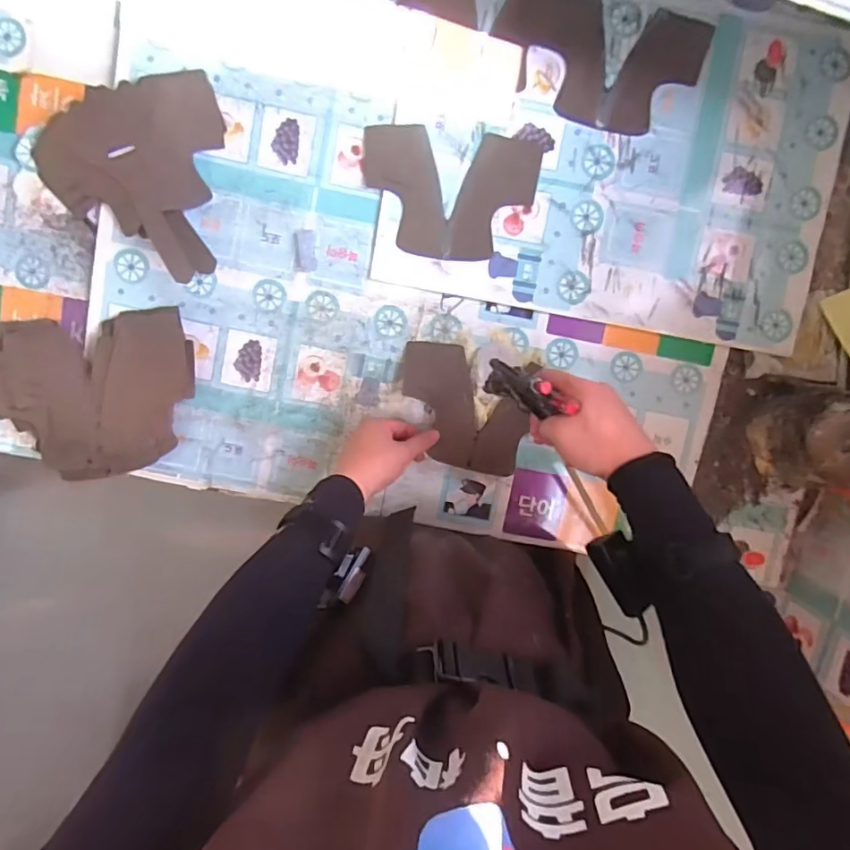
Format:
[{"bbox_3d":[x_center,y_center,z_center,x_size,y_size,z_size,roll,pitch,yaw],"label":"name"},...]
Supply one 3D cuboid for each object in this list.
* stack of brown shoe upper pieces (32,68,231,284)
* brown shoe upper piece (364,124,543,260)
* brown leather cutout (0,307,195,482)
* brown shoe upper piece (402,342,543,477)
[{"bbox_3d":[-0.312,-0.258,0.593,0.211,0.049,0.209,-19,97,0],"label":"stack of brown shoe upper pieces"},{"bbox_3d":[0.027,-0.266,0.623,0.196,0.008,0.139,6,97,-3],"label":"brown shoe upper piece"},{"bbox_3d":[-0.381,-0.033,0.627,0.227,0.033,0.181,-5,97,-2],"label":"brown leather cutout"},{"bbox_3d":[0.046,-0.022,0.659,0.161,0.025,0.138,17,99,-2],"label":"brown shoe upper piece"}]

